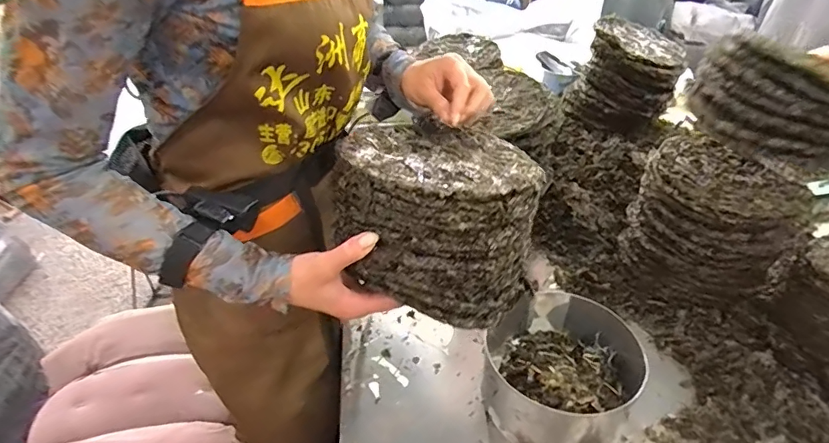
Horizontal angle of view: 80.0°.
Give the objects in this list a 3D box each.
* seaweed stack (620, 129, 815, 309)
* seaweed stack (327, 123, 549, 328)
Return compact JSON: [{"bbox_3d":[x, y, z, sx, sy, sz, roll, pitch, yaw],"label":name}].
[{"bbox_3d":[0.434,0.006,0.733,0.211,0.192,0.166,17,38,27],"label":"seaweed stack"},{"bbox_3d":[0.026,-0.014,0.489,0.175,0.125,0.186,4,34,9],"label":"seaweed stack"}]

